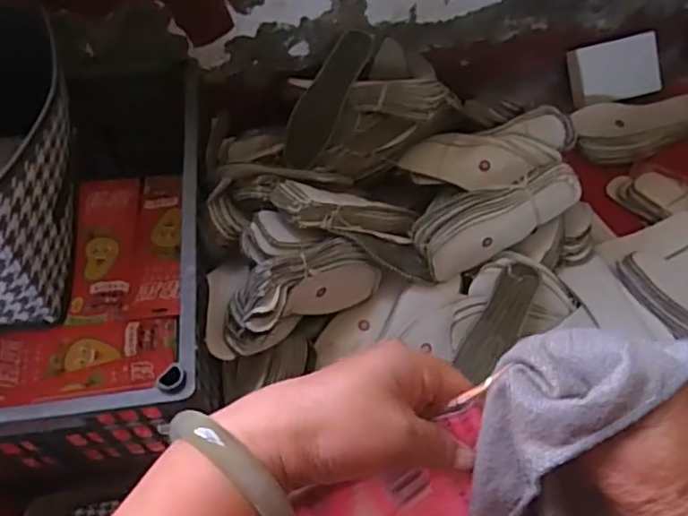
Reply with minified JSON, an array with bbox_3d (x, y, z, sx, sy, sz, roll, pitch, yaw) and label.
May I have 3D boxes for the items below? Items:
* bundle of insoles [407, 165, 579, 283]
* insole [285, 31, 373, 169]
[{"bbox_3d":[0.204,-0.058,0.890,0.236,0.077,0.089,-26,62,-16],"label":"bundle of insoles"},{"bbox_3d":[-0.022,-0.236,0.954,0.065,0.025,0.223,24,84,14],"label":"insole"}]

